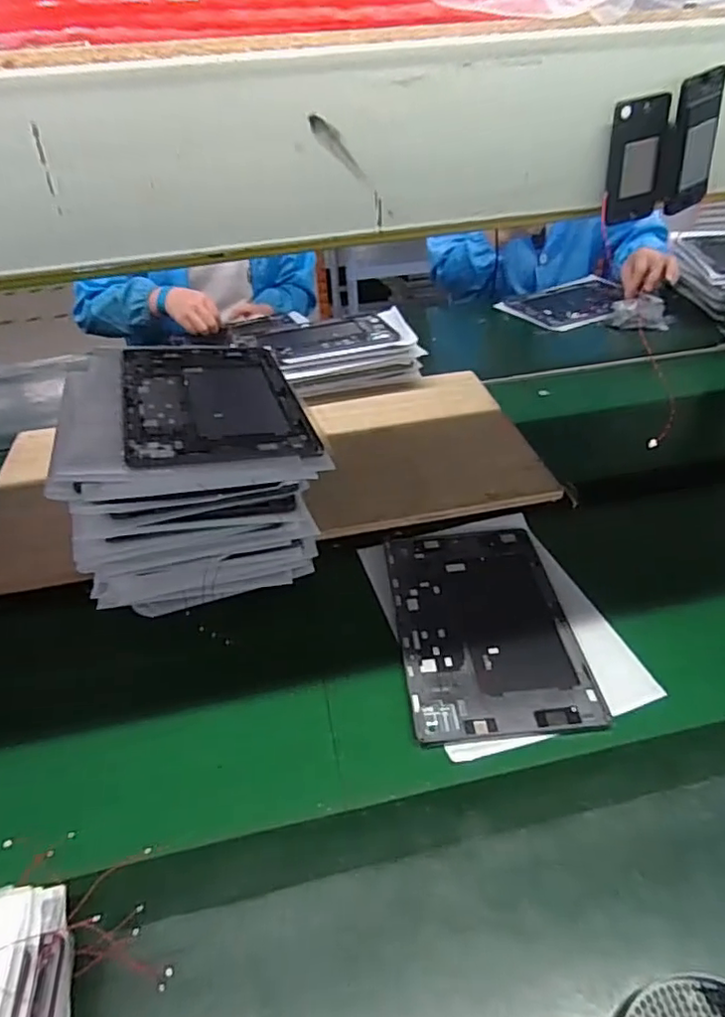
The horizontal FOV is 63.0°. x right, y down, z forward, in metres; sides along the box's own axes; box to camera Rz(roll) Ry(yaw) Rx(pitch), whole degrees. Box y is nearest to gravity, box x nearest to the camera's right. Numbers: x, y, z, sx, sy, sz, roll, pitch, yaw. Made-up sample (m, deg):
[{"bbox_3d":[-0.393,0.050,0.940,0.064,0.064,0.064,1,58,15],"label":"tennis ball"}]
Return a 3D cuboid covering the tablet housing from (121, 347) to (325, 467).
[{"bbox_3d":[-0.157,-0.118,0.625,0.176,0.010,0.271,-7,37,-18],"label":"tablet housing"}]

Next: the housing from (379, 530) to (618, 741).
[{"bbox_3d":[0.118,0.112,0.592,0.163,0.009,0.251,-6,39,-1],"label":"housing"}]

